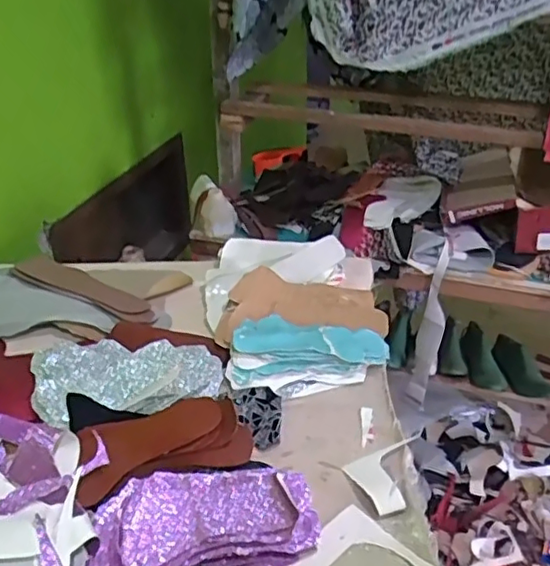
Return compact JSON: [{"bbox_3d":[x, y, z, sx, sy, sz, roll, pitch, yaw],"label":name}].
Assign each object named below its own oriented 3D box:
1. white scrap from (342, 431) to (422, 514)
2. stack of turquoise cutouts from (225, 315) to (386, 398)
[{"bbox_3d":[0.129,0.200,0.636,0.090,0.020,0.071,-14,36,-19],"label":"white scrap"},{"bbox_3d":[0.046,0.092,0.786,0.198,0.043,0.122,4,34,8],"label":"stack of turquoise cutouts"}]

